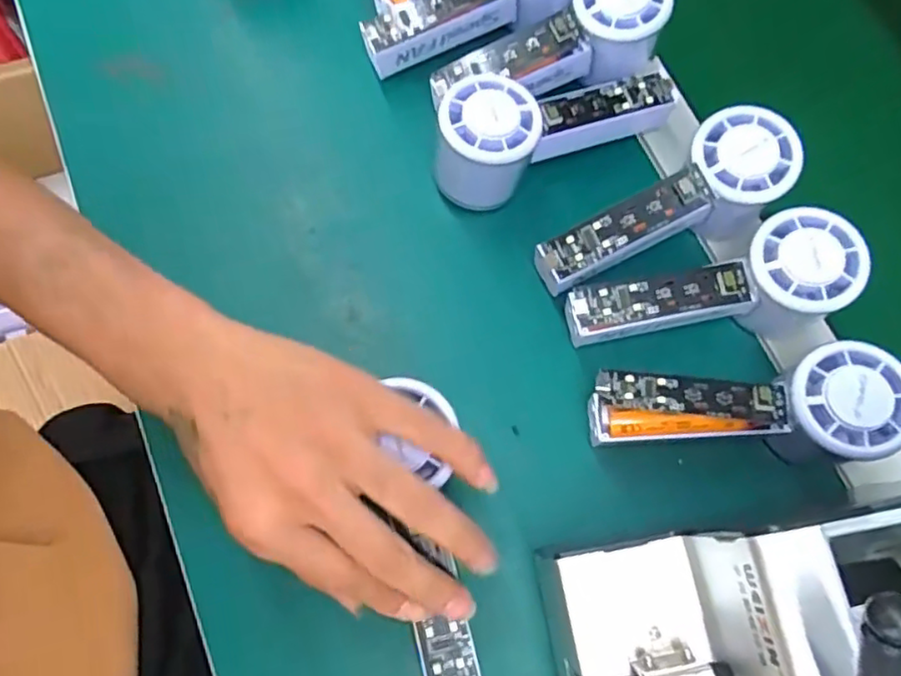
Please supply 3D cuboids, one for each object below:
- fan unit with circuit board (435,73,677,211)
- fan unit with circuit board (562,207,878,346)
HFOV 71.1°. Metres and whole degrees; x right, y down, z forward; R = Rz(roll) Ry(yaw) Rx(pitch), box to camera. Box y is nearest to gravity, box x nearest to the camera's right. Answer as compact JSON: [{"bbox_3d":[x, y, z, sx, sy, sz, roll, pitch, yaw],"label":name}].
[{"bbox_3d":[0.061,-0.120,0.384,0.152,0.061,0.056,-17,73,-19],"label":"fan unit with circuit board"},{"bbox_3d":[0.141,-0.019,0.346,0.146,0.058,0.053,-17,75,-6],"label":"fan unit with circuit board"}]

